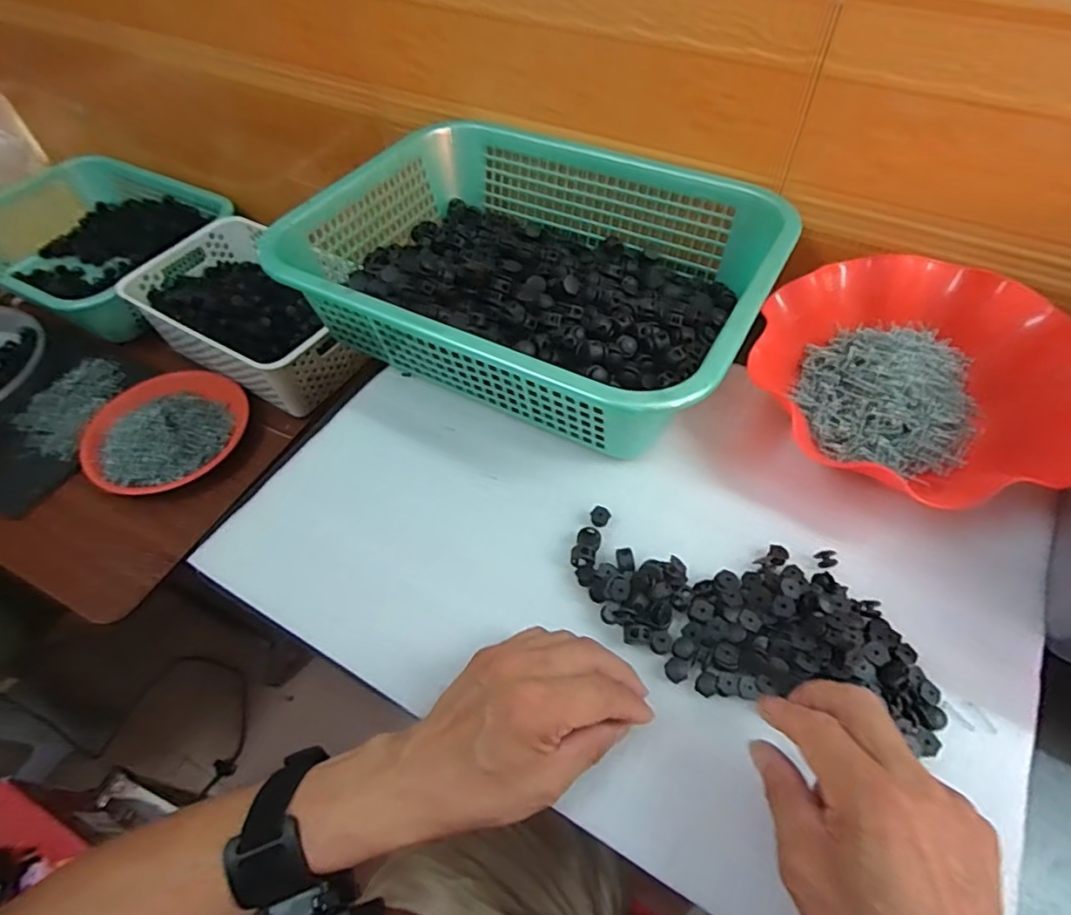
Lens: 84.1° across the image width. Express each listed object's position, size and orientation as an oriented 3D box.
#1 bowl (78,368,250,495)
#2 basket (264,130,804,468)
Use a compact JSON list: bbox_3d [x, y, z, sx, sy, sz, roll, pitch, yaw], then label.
[{"bbox_3d":[-0.472,-0.048,0.748,0.191,0.064,0.195,-1,54,2],"label":"bowl"},{"bbox_3d":[0.000,-0.170,0.520,0.376,0.093,0.294,22,58,18],"label":"basket"}]

